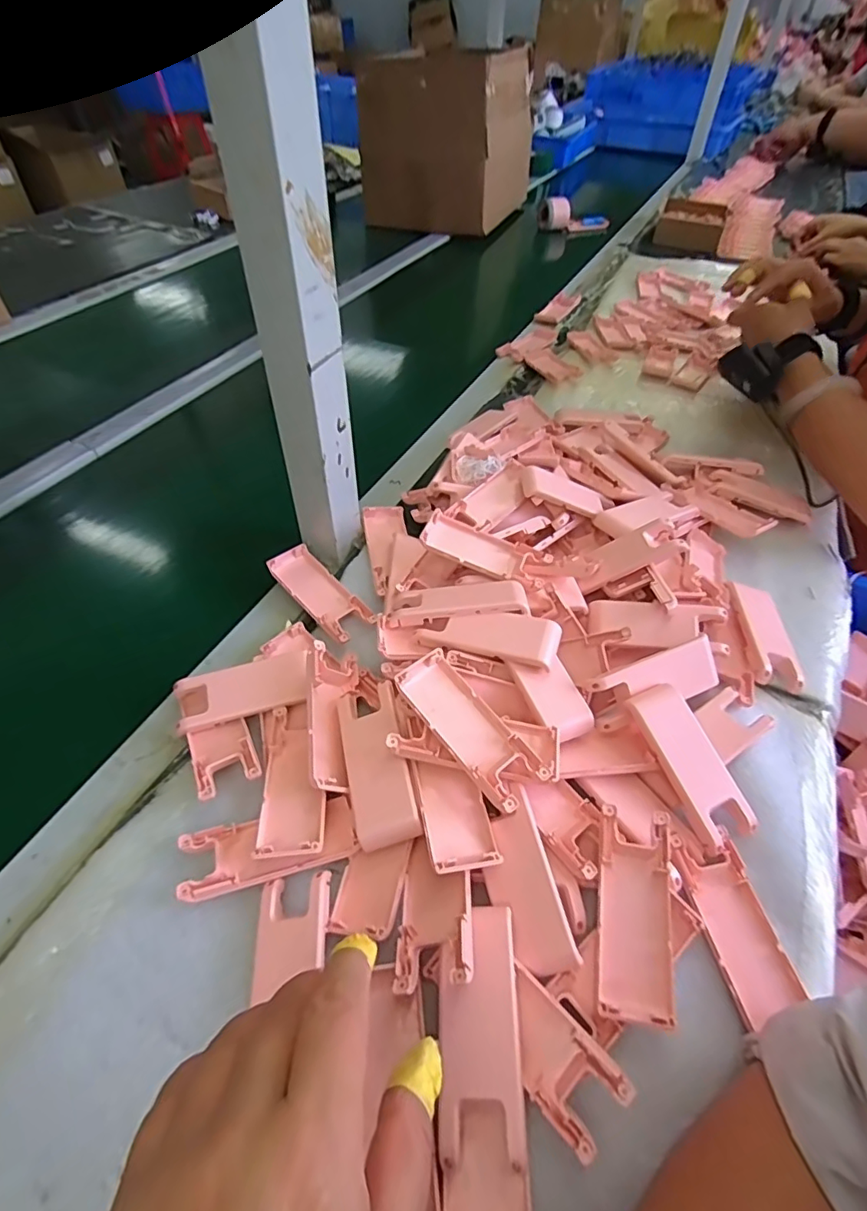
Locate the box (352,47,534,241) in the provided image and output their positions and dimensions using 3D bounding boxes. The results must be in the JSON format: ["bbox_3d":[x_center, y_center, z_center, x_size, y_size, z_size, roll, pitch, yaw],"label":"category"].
[{"bbox_3d":[0.038,-0.969,1.149,0.291,0.255,0.294,21,51,16],"label":"box"}]

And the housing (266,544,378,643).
[{"bbox_3d":[-0.093,-0.012,0.461,0.042,0.020,0.100,-34,58,-27],"label":"housing"}]

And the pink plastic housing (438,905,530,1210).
[{"bbox_3d":[0.023,0.217,0.261,0.039,0.022,0.129,1,62,3],"label":"pink plastic housing"}]

